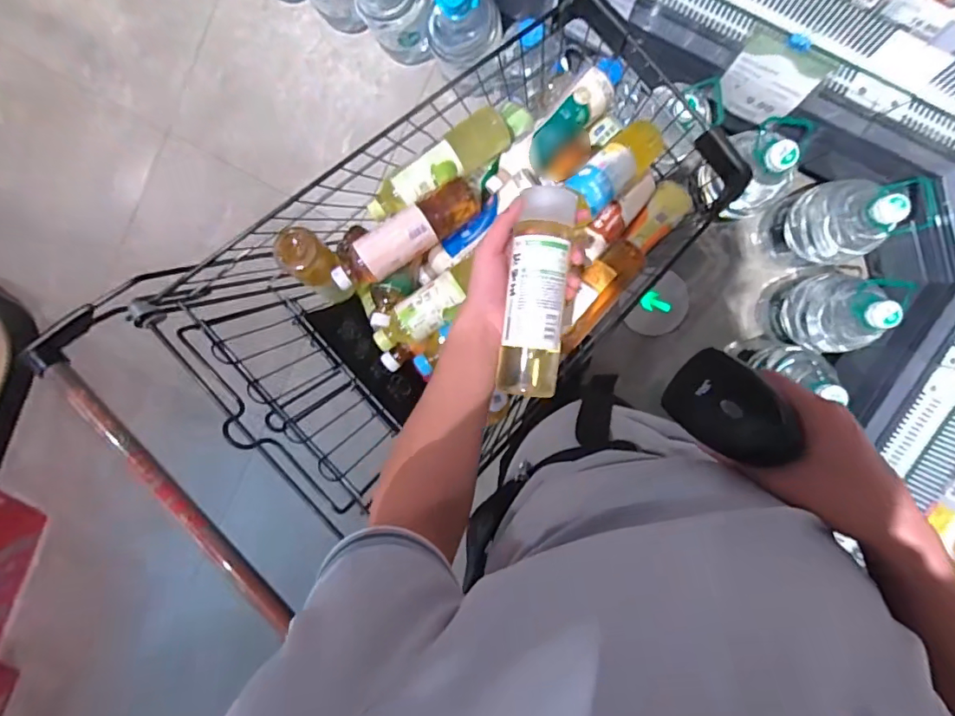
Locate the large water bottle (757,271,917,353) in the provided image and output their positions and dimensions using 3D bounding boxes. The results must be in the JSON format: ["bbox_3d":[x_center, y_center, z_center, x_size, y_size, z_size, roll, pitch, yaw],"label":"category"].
[{"bbox_3d":[0.807,-0.108,1.153,0.159,0.407,0.185,-5,96,6],"label":"large water bottle"}]

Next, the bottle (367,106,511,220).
[{"bbox_3d":[-0.047,-0.275,0.712,0.239,0.068,0.067,-40,92,-17],"label":"bottle"}]

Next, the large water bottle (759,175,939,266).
[{"bbox_3d":[0.818,-0.305,1.138,0.192,0.390,0.175,-21,94,8],"label":"large water bottle"}]

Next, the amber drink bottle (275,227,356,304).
[{"bbox_3d":[-0.220,-0.114,0.725,0.060,0.182,0.059,-7,70,7],"label":"amber drink bottle"}]

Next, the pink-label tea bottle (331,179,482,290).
[{"bbox_3d":[-0.093,-0.172,0.695,0.238,0.063,0.065,-35,93,-11],"label":"pink-label tea bottle"}]

